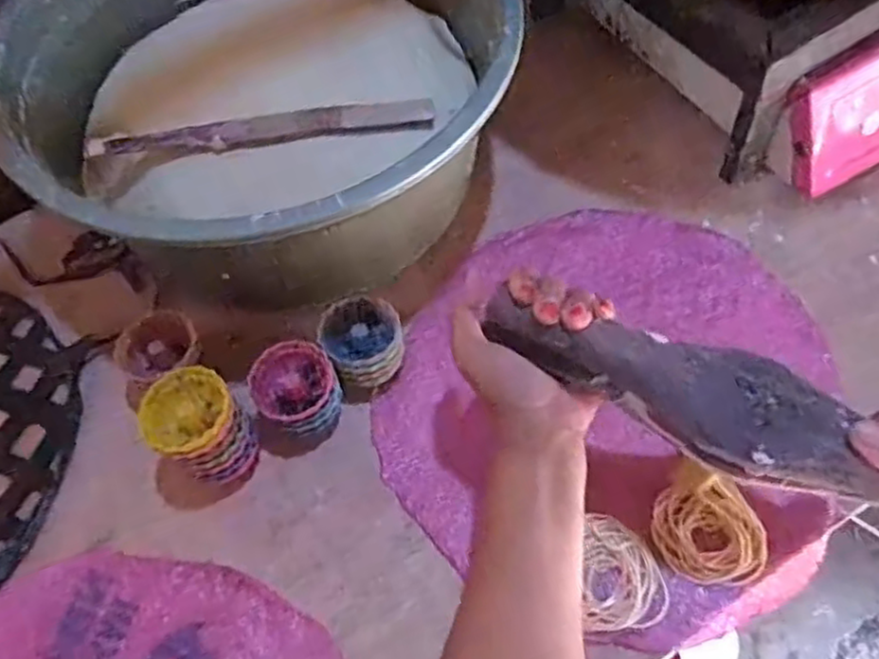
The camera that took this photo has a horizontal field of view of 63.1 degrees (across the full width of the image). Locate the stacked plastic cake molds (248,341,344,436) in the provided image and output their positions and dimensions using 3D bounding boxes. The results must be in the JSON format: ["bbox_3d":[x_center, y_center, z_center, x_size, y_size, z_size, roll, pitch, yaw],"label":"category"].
[{"bbox_3d":[-0.105,0.050,0.541,0.058,0.056,0.062,-2,58,3],"label":"stacked plastic cake molds"}]

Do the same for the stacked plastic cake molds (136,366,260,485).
[{"bbox_3d":[-0.170,0.075,0.520,0.061,0.081,0.072,-36,62,-17],"label":"stacked plastic cake molds"}]

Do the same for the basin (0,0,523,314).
[{"bbox_3d":[-0.138,-0.197,0.624,0.399,0.179,0.384,-2,58,3],"label":"basin"}]

